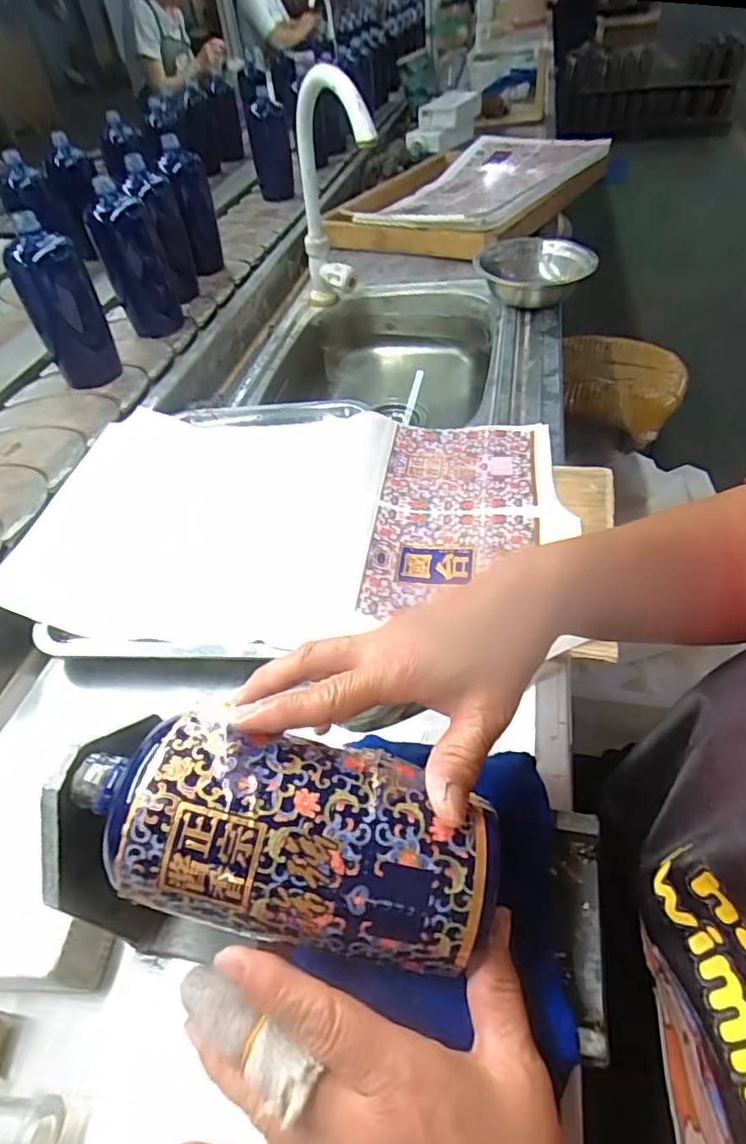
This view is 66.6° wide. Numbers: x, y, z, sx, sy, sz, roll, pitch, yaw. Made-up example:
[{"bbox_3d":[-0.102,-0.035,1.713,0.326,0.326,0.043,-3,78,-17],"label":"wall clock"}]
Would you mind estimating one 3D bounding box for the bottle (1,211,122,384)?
[{"bbox_3d":[-0.380,-0.327,0.705,0.068,0.172,0.053,0,48,6],"label":"bottle"}]

